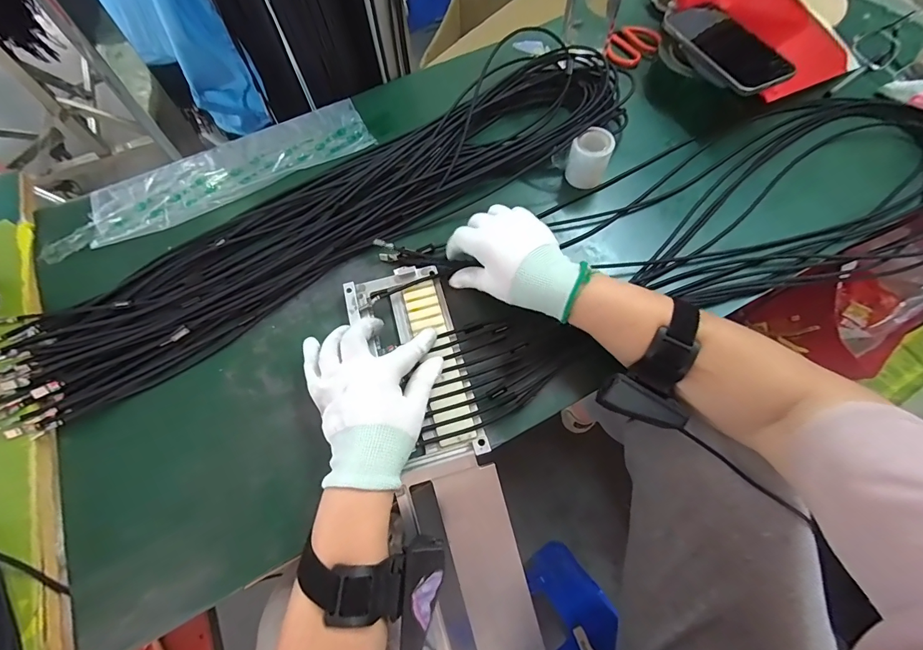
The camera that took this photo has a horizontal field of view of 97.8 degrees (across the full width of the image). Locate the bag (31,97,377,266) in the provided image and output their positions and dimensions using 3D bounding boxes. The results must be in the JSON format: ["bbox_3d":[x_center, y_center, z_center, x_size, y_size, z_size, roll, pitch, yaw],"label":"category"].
[{"bbox_3d":[-0.303,-0.188,0.505,0.385,0.010,0.095,-26,67,-10],"label":"bag"}]

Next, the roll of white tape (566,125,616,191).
[{"bbox_3d":[0.147,-0.191,0.465,0.043,0.052,0.044,26,69,14],"label":"roll of white tape"}]

